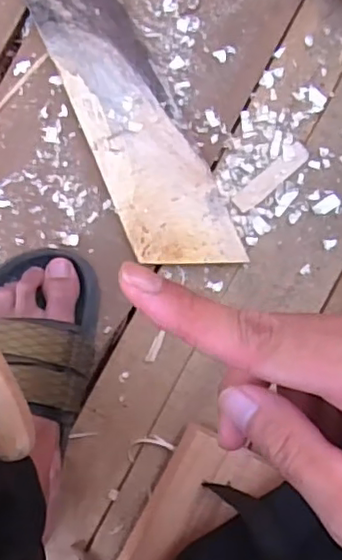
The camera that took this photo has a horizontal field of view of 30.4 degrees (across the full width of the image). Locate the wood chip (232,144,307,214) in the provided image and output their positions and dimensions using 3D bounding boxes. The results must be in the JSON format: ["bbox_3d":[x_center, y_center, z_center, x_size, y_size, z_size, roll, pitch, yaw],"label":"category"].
[{"bbox_3d":[0.090,-0.090,0.555,0.080,0.006,0.018,-43,96,-4],"label":"wood chip"}]

